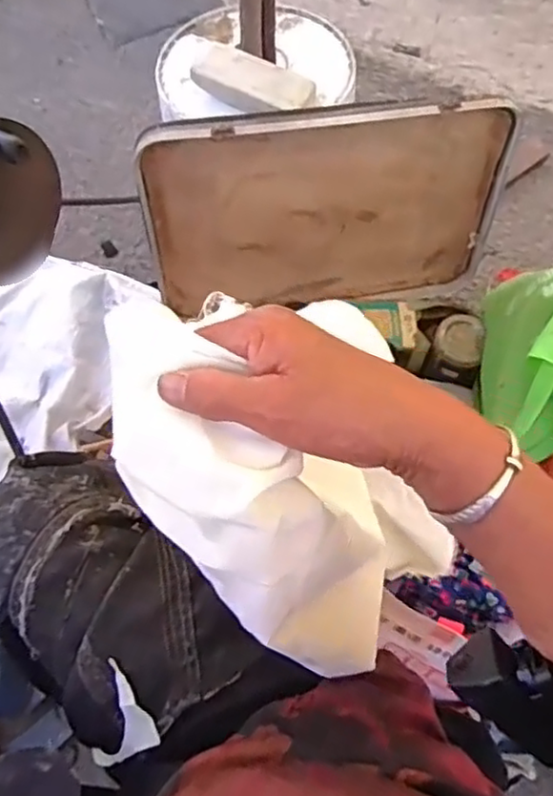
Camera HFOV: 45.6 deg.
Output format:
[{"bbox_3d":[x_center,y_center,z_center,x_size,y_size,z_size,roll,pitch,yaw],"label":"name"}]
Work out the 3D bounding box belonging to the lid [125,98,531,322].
[{"bbox_3d":[0.068,-0.243,0.887,0.474,0.305,0.050,-6,60,-3],"label":"lid"}]

